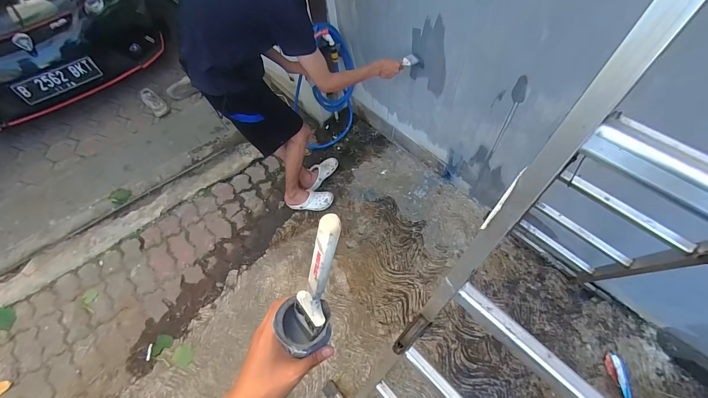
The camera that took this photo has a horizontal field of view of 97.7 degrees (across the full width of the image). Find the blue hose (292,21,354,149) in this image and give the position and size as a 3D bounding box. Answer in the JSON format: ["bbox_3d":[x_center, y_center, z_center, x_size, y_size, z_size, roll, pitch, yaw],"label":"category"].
[{"bbox_3d":[-0.173,-0.641,1.784,0.381,0.677,0.253,-16,59,-5],"label":"blue hose"}]

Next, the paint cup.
[{"bbox_3d":[-0.064,0.168,0.410,0.065,0.067,0.062,-2,61,3],"label":"paint cup"}]

